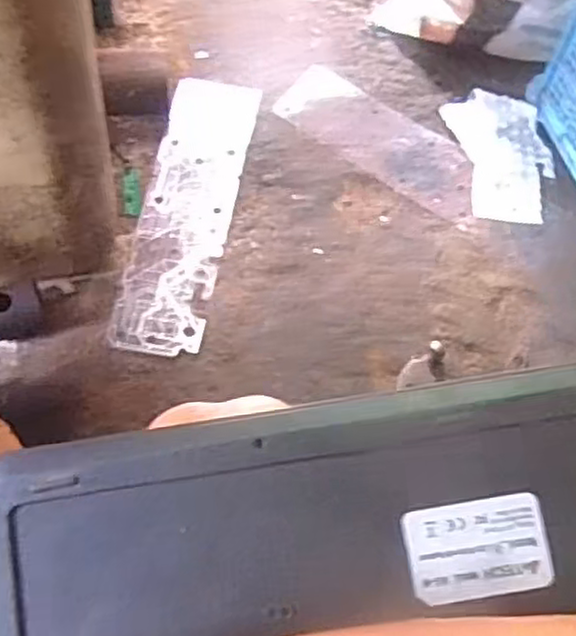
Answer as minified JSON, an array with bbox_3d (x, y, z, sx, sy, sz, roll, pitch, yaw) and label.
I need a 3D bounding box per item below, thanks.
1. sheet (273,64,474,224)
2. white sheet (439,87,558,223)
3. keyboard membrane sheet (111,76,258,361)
[{"bbox_3d":[0.136,-0.248,1.006,0.299,0.010,0.105,34,73,6],"label":"sheet"},{"bbox_3d":[0.298,-0.222,0.976,0.125,0.024,0.195,-9,65,-8],"label":"white sheet"},{"bbox_3d":[-0.126,-0.141,0.914,0.111,0.007,0.396,11,67,-1],"label":"keyboard membrane sheet"}]

